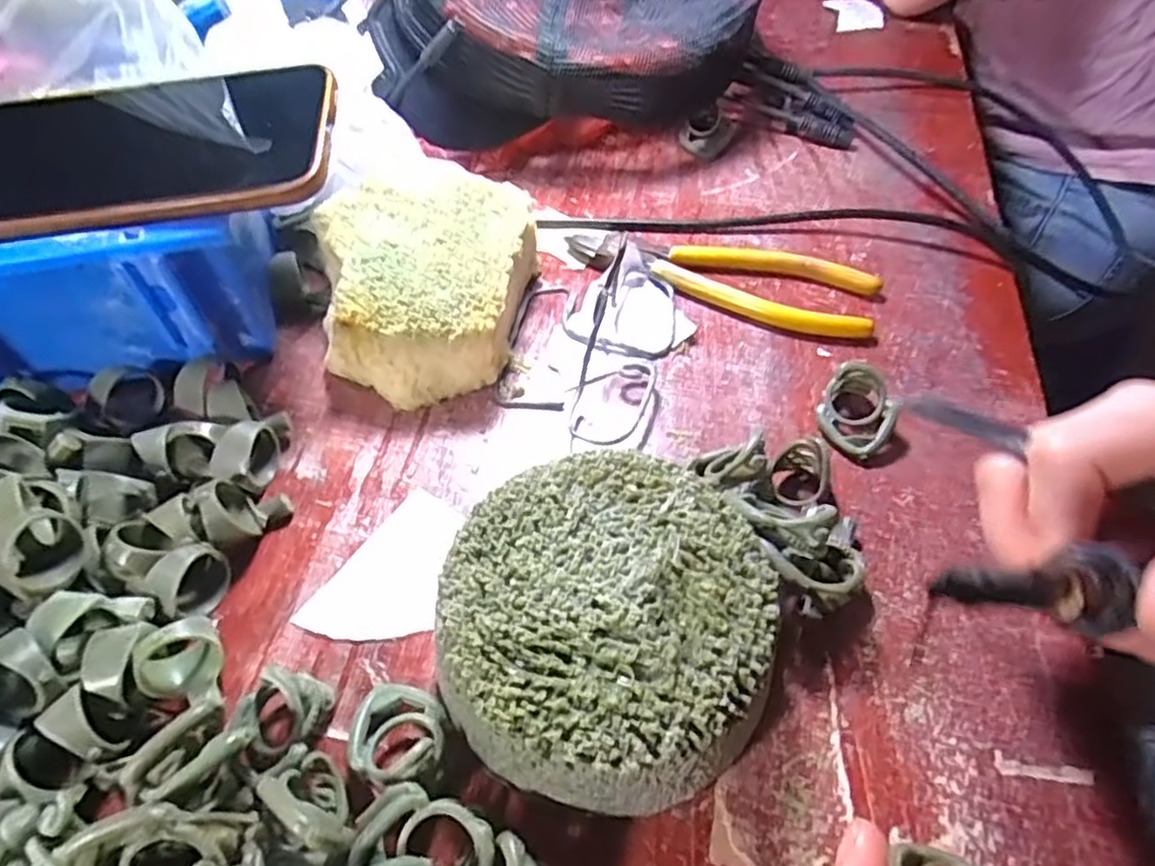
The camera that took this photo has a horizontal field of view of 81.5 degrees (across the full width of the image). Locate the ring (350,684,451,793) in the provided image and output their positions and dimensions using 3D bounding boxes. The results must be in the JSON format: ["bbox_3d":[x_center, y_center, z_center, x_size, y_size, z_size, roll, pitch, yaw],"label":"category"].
[{"bbox_3d":[-0.054,0.093,0.207,0.033,0.021,0.028,18,57,13],"label":"ring"}]

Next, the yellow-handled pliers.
[{"bbox_3d":[0.070,-0.082,0.338,0.152,0.014,0.045,17,57,12],"label":"yellow-handled pliers"}]

